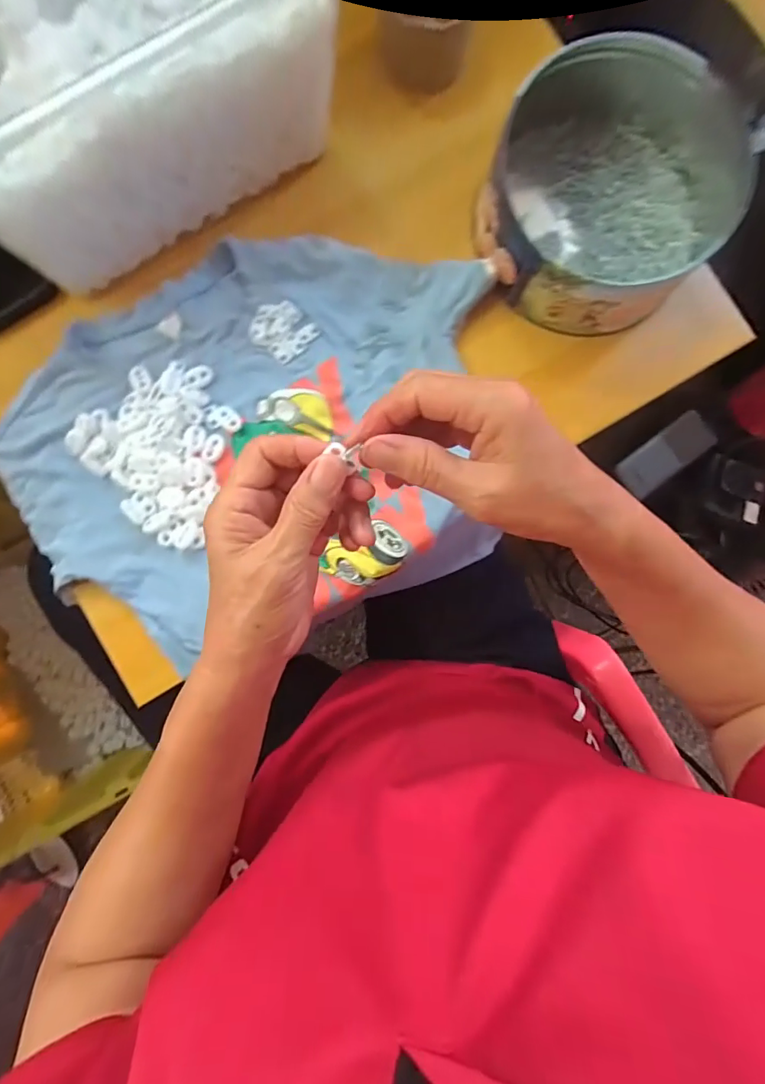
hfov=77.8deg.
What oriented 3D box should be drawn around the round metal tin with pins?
[{"bbox_3d":[0.175,-0.291,0.384,0.187,0.068,0.225,4,85,-2],"label":"round metal tin with pins"}]

